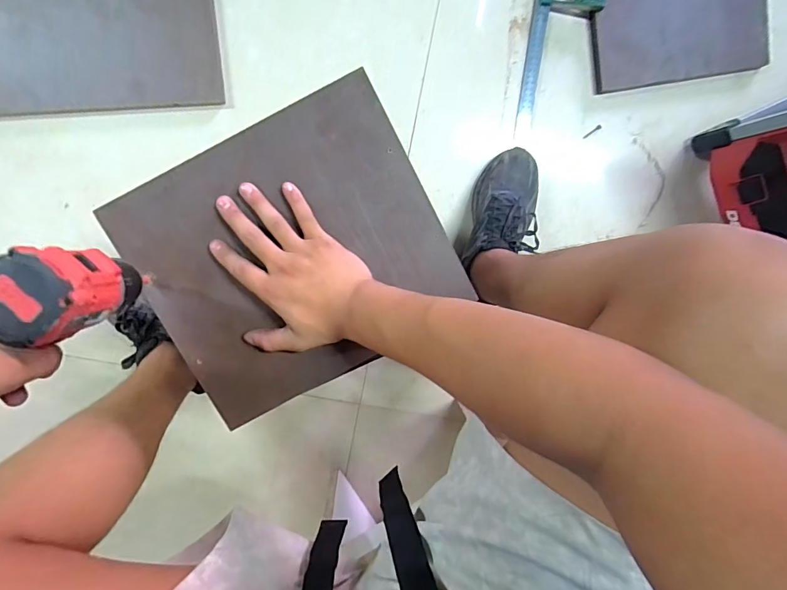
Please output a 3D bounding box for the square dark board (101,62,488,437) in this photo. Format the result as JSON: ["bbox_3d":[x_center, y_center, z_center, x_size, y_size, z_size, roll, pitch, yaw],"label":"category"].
[{"bbox_3d":[-0.100,-0.038,0.445,0.296,0.011,0.257,-28,98,0],"label":"square dark board"}]

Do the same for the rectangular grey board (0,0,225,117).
[{"bbox_3d":[-0.525,-0.393,0.690,0.478,0.024,0.198,-4,97,-3],"label":"rectangular grey board"}]

